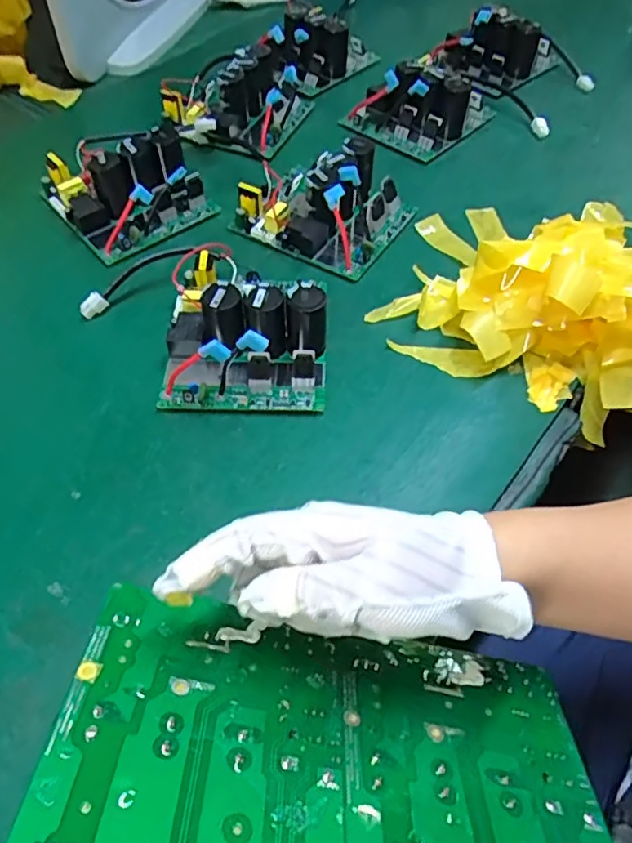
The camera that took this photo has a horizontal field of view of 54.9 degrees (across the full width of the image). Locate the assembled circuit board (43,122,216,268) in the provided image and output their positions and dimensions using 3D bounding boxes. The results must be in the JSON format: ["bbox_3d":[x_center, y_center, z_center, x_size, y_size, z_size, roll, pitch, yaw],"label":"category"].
[{"bbox_3d":[-0.181,-0.224,0.565,0.116,0.061,0.136,-36,63,-24],"label":"assembled circuit board"}]

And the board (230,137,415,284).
[{"bbox_3d":[0.010,-0.206,0.551,0.134,0.060,0.121,27,58,17],"label":"board"}]

